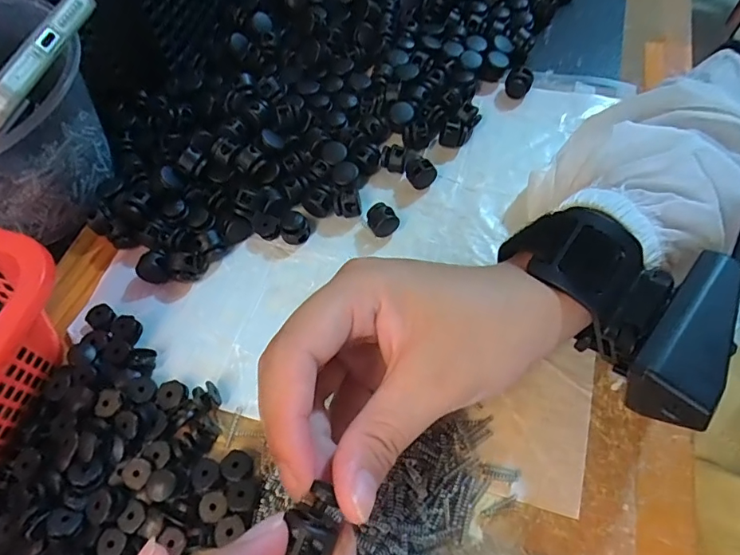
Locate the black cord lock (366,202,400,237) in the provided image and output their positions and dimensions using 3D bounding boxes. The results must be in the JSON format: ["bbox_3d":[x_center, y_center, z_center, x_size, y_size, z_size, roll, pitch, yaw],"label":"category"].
[{"bbox_3d":[0.007,-0.032,0.282,0.015,0.015,0.018,-26,63,-9],"label":"black cord lock"}]

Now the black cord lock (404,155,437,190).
[{"bbox_3d":[0.031,-0.063,0.296,0.018,0.016,0.016,4,62,6],"label":"black cord lock"}]

